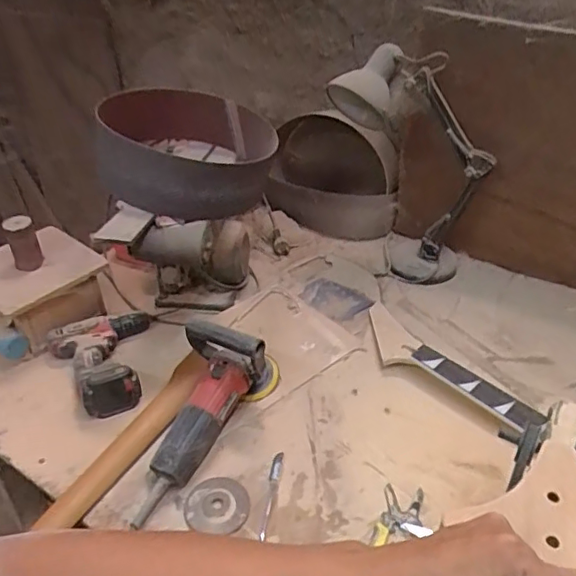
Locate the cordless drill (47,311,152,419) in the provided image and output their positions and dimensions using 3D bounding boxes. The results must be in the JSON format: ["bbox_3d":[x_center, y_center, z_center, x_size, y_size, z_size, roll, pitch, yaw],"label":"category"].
[{"bbox_3d":[-0.313,0.121,0.959,0.173,0.065,0.204,-16,40,-18],"label":"cordless drill"}]

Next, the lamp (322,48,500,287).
[{"bbox_3d":[0.240,-0.231,1.099,0.300,0.437,0.148,16,41,20],"label":"lamp"}]

